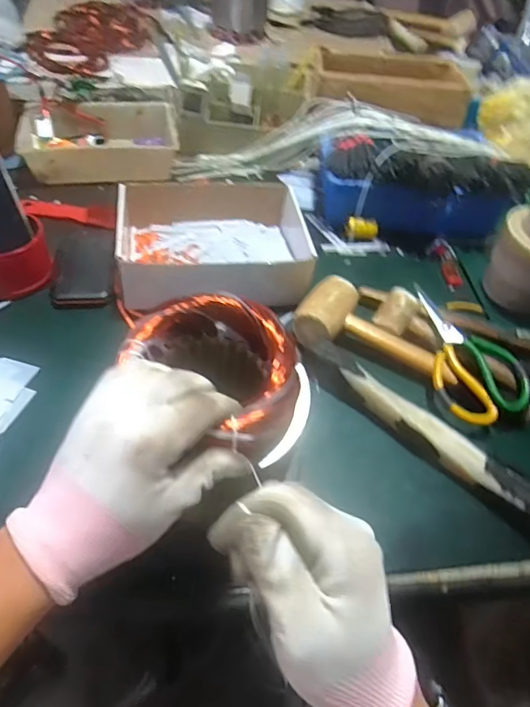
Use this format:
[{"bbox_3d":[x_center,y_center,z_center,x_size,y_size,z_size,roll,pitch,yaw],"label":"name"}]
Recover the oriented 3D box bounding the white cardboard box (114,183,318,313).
[{"bbox_3d":[-0.066,-0.160,0.658,0.253,0.070,0.206,-3,50,-9],"label":"white cardboard box"}]

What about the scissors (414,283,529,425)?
[{"bbox_3d":[0.229,-0.003,0.576,0.099,0.019,0.178,-21,62,-9],"label":"scissors"}]

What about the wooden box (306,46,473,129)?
[{"bbox_3d":[0.234,-0.501,0.900,0.297,0.066,0.199,3,50,-4],"label":"wooden box"}]

